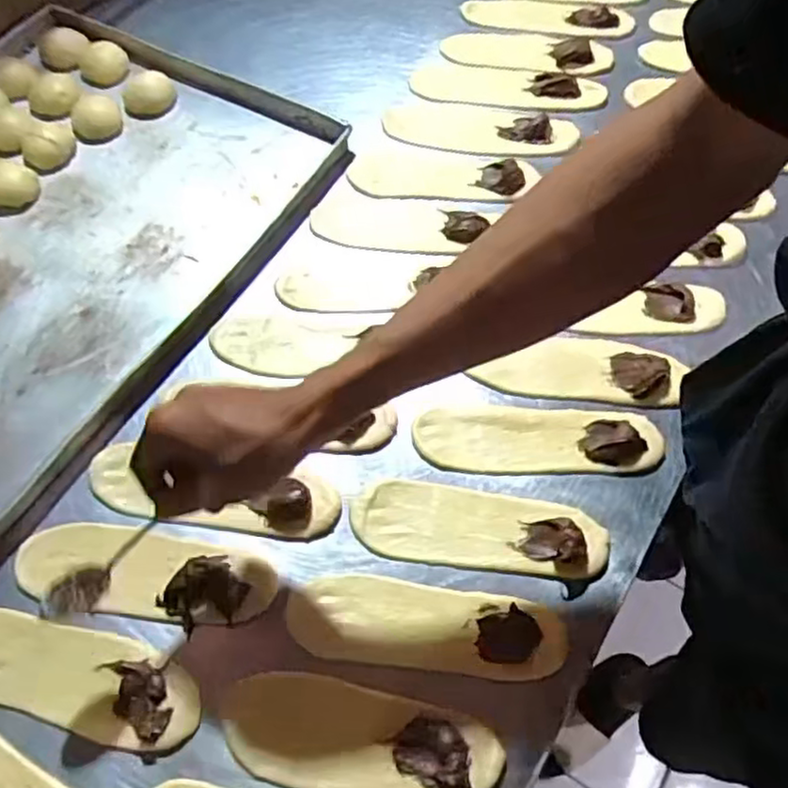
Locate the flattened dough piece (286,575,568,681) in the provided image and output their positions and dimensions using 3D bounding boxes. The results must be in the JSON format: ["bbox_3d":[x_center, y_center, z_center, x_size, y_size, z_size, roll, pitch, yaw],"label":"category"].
[{"bbox_3d":[0.023,0.176,0.525,0.204,0.006,0.062,6,62,4],"label":"flattened dough piece"}]

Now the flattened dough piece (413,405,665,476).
[{"bbox_3d":[0.121,0.035,0.590,0.201,0.018,0.063,0,62,2],"label":"flattened dough piece"}]

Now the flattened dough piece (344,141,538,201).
[{"bbox_3d":[0.052,-0.244,0.747,0.195,0.021,0.076,2,62,2],"label":"flattened dough piece"}]

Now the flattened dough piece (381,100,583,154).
[{"bbox_3d":[0.095,-0.294,0.773,0.211,0.016,0.062,7,62,5],"label":"flattened dough piece"}]

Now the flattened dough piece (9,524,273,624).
[{"bbox_3d":[-0.196,0.136,0.541,0.202,0.019,0.067,6,62,5],"label":"flattened dough piece"}]

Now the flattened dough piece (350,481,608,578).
[{"bbox_3d":[0.066,0.104,0.552,0.197,0.025,0.066,5,64,7],"label":"flattened dough piece"}]

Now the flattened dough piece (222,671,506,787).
[{"bbox_3d":[-0.024,0.240,0.481,0.191,0.017,0.071,8,62,6],"label":"flattened dough piece"}]

